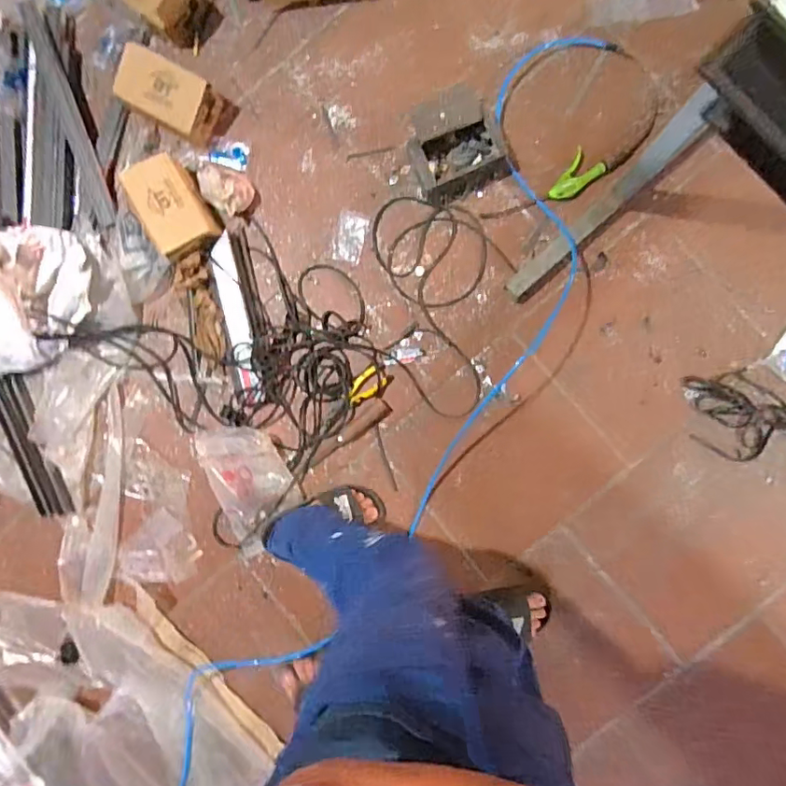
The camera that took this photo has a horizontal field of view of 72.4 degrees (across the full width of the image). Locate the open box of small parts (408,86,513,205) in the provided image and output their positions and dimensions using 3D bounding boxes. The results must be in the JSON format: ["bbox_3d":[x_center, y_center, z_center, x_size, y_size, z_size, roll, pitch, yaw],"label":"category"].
[{"bbox_3d":[0.138,-0.534,1.144,0.208,0.110,0.191,-25,89,3],"label":"open box of small parts"}]

